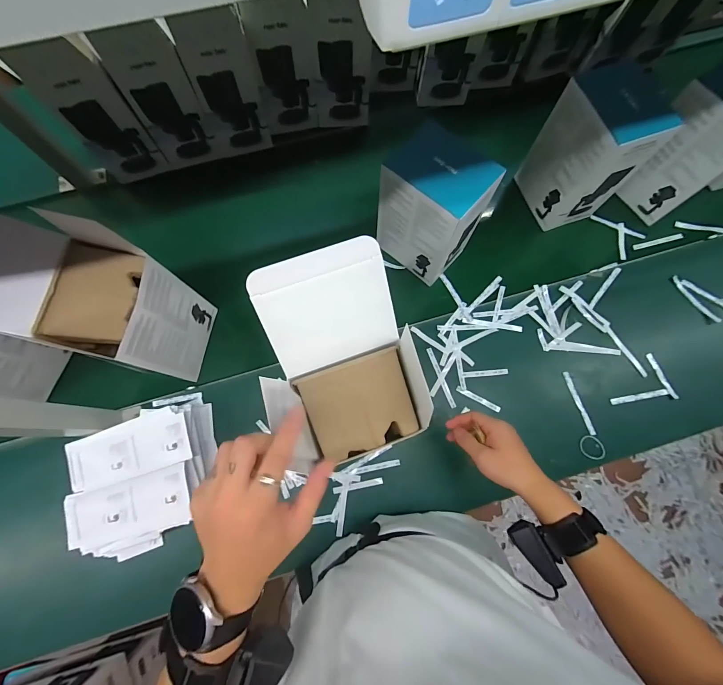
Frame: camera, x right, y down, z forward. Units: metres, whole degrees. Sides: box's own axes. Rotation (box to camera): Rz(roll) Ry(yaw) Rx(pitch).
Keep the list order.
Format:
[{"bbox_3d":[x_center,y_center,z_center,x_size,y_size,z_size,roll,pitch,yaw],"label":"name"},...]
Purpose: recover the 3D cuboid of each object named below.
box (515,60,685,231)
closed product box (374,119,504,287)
[{"bbox_3d":[0.421,-0.351,0.658,0.114,0.230,0.148,-16,77,-4],"label":"box"},{"bbox_3d":[0.122,-0.228,0.618,0.153,0.205,0.116,38,79,8],"label":"closed product box"}]

